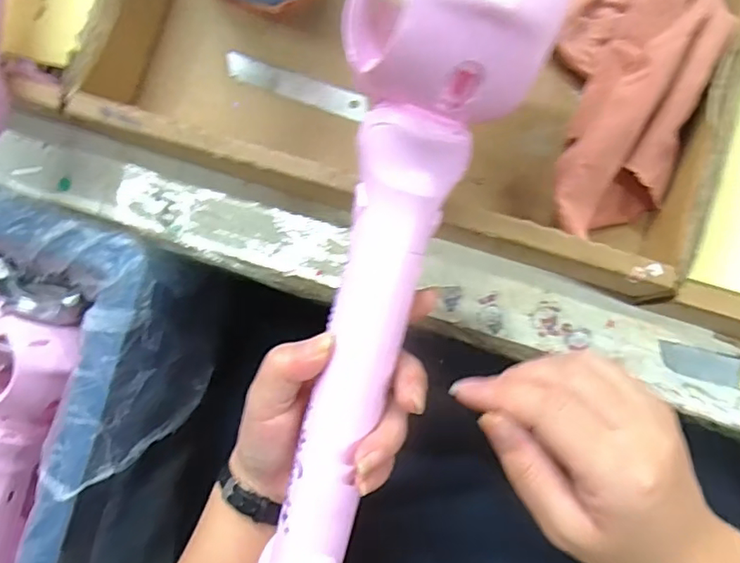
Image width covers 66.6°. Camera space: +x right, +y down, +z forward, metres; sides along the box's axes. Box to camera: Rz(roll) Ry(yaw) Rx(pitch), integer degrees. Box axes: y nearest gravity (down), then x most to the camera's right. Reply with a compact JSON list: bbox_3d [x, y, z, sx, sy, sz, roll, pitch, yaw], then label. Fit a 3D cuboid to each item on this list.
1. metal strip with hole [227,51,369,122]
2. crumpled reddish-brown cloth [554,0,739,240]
[{"bbox_3d":[-0.048,-0.125,0.359,0.100,0.004,0.018,22,74,10],"label":"metal strip with hole"},{"bbox_3d":[0.145,-0.107,0.311,0.078,0.061,0.164,6,85,6],"label":"crumpled reddish-brown cloth"}]

